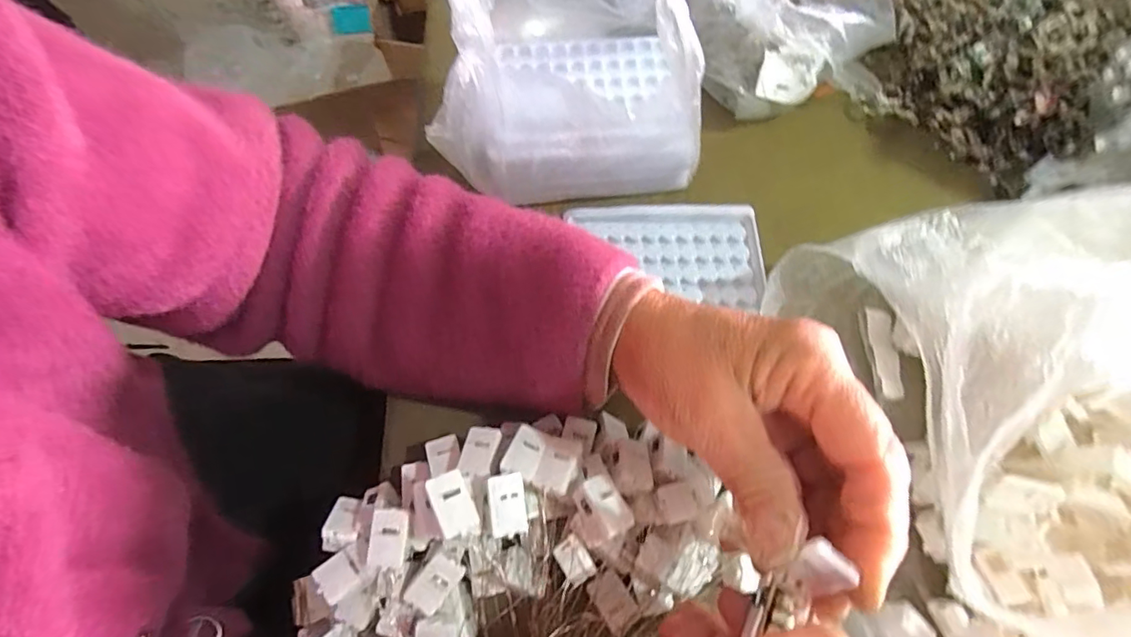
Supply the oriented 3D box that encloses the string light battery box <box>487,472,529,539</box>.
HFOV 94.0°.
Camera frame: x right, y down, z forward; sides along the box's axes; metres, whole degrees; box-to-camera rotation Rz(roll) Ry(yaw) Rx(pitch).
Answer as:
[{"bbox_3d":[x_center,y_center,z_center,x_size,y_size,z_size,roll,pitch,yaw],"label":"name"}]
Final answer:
[{"bbox_3d":[-0.026,0.086,0.242,0.017,0.004,0.027,-2,77,-23],"label":"string light battery box"}]

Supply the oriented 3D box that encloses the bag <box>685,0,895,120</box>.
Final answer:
[{"bbox_3d":[0.164,-0.219,0.373,0.131,0.083,0.144,24,70,10],"label":"bag"}]

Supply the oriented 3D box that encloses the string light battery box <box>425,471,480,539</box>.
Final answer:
[{"bbox_3d":[-0.050,0.083,0.234,0.018,0.007,0.027,-11,72,-32],"label":"string light battery box"}]

